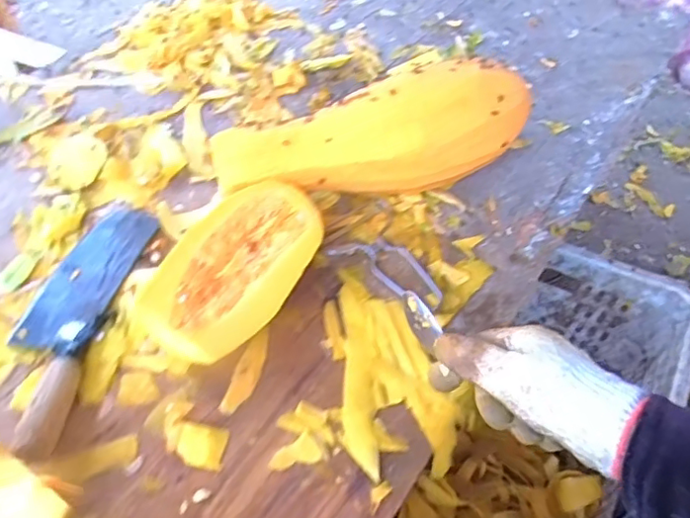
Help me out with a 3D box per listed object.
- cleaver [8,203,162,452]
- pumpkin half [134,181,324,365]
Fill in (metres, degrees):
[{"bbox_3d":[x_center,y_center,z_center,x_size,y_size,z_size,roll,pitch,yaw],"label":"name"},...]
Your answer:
[{"bbox_3d":[-0.255,0.044,0.536,0.081,0.035,0.266,10,53,2],"label":"cleaver"},{"bbox_3d":[-0.105,0.013,0.545,0.103,0.053,0.195,38,55,-6],"label":"pumpkin half"}]

